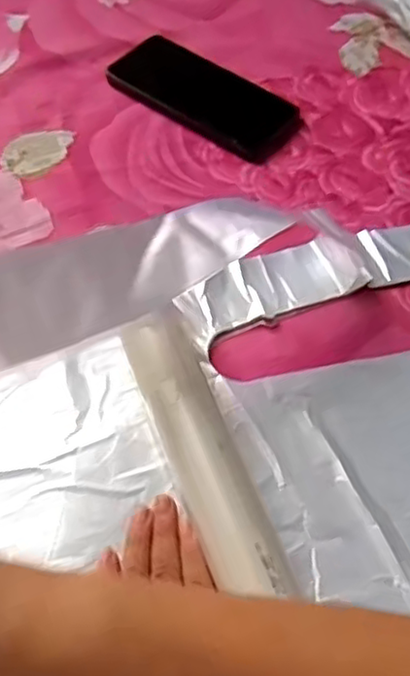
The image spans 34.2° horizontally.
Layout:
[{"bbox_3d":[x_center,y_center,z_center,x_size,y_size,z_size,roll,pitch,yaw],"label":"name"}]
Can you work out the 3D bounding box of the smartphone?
[{"bbox_3d":[-0.002,-0.214,0.584,0.167,0.010,0.076,34,60,17],"label":"smartphone"}]

